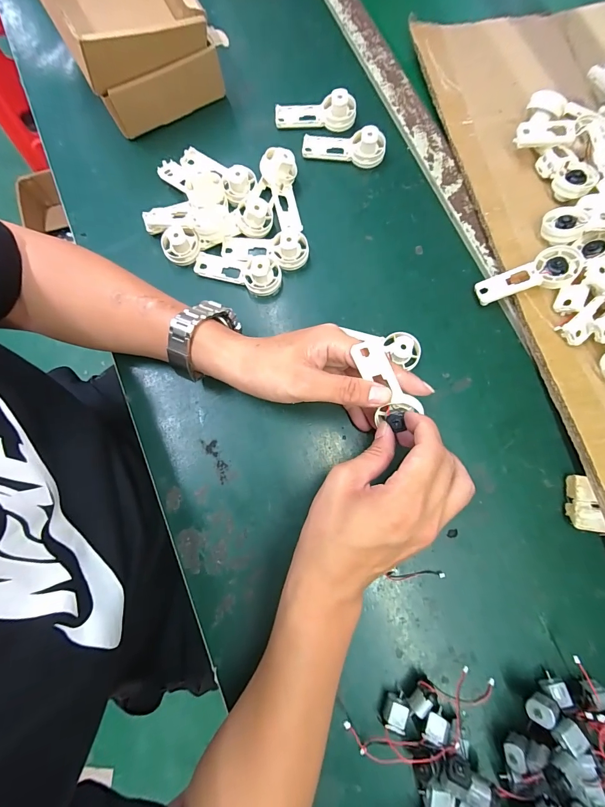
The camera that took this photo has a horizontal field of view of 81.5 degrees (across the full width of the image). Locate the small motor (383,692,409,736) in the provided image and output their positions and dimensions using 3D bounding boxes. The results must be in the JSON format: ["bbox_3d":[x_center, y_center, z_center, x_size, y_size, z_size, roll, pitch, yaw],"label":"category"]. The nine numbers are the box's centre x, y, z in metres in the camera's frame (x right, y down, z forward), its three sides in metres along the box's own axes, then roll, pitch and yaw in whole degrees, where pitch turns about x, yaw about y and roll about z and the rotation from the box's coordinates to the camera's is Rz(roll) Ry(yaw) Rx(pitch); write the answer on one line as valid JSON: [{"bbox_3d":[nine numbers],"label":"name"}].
[{"bbox_3d":[0.077,0.257,0.293,0.017,0.016,0.024,19,79,5],"label":"small motor"}]

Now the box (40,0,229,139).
[{"bbox_3d":[-0.191,-0.421,0.380,0.146,0.121,0.166,-33,80,-6],"label":"box"}]

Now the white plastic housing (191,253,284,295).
[{"bbox_3d":[-0.070,-0.141,0.375,0.094,0.032,0.039,10,78,3],"label":"white plastic housing"}]

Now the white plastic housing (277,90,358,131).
[{"bbox_3d":[0.014,-0.339,0.406,0.092,0.025,0.031,8,78,2],"label":"white plastic housing"}]

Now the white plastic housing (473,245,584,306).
[{"bbox_3d":[0.226,-0.127,0.352,0.097,0.012,0.039,-18,78,14],"label":"white plastic housing"}]

